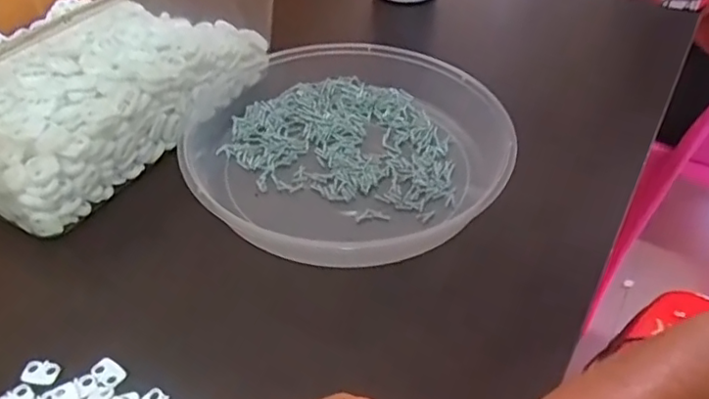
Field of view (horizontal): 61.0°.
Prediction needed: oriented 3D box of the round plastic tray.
[{"bbox_3d":[-0.013,-0.048,0.459,0.226,0.045,0.229,0,43,0],"label":"round plastic tray"}]

